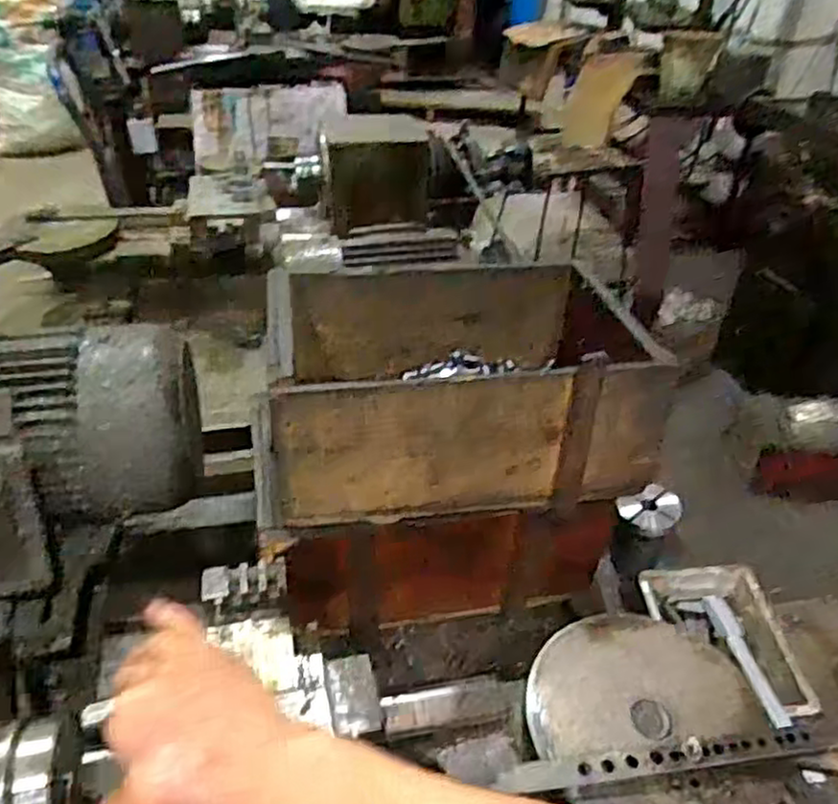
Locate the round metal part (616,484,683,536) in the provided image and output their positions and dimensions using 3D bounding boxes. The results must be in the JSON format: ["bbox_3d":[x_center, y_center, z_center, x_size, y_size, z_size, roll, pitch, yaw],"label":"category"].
[{"bbox_3d":[0.260,0.120,0.802,0.063,0.020,0.055,31,80,21],"label":"round metal part"}]

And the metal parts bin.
[{"bbox_3d":[0.029,-0.028,0.726,0.348,0.148,0.260,-4,37,-9],"label":"metal parts bin"}]

